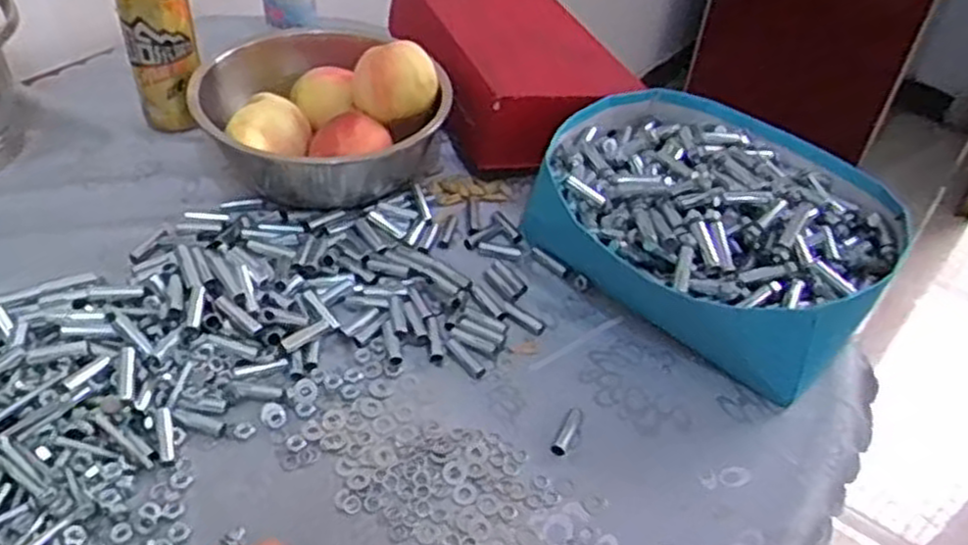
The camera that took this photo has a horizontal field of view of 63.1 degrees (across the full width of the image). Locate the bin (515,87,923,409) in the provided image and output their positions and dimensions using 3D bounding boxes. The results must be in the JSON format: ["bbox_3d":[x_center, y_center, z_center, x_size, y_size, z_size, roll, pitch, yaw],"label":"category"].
[{"bbox_3d":[0.200,-0.047,0.704,0.299,0.102,0.266,31,48,24],"label":"bin"}]

